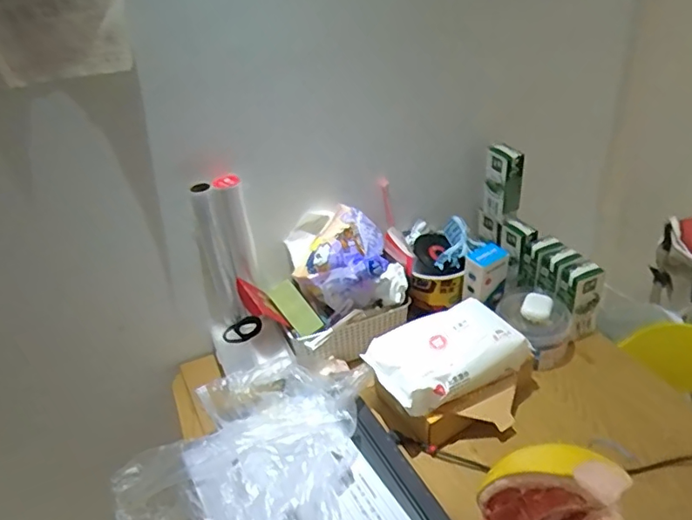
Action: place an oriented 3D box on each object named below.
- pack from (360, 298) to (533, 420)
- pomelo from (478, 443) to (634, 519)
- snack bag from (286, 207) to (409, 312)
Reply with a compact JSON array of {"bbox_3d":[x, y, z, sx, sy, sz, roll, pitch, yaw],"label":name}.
[{"bbox_3d":[0.147,0.139,0.807,0.215,0.075,0.118,-20,36,-18],"label":"pack"},{"bbox_3d":[0.238,0.288,0.613,0.120,0.158,0.151,-22,37,-21],"label":"pomelo"},{"bbox_3d":[-0.001,0.000,0.913,0.172,0.126,0.148,-13,34,-9],"label":"snack bag"}]

